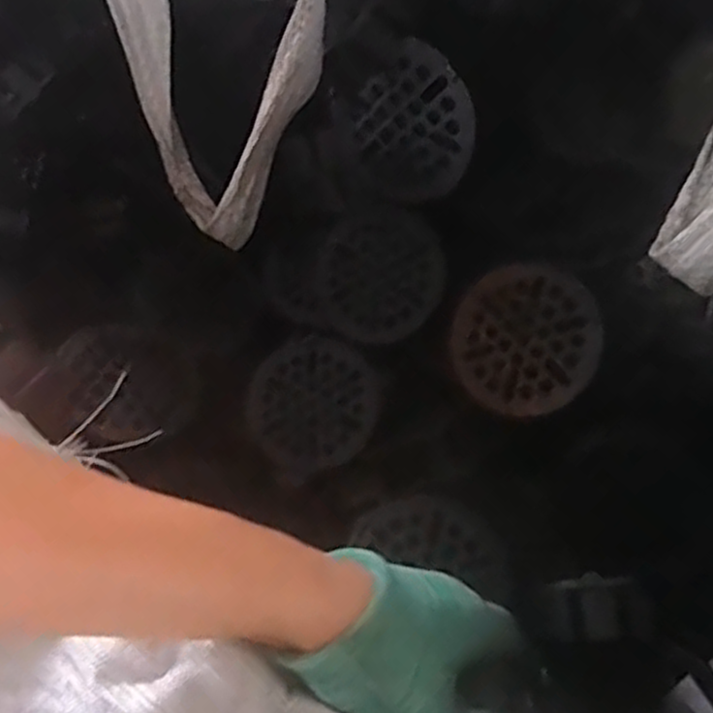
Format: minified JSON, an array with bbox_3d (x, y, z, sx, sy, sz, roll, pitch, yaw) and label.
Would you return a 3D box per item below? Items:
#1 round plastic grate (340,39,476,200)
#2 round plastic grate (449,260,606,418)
[{"bbox_3d":[0.045,-0.188,0.621,0.112,0.124,0.006,55,48,-9],"label":"round plastic grate"},{"bbox_3d":[0.147,-0.015,0.656,0.130,0.005,0.130,-3,84,33],"label":"round plastic grate"}]

